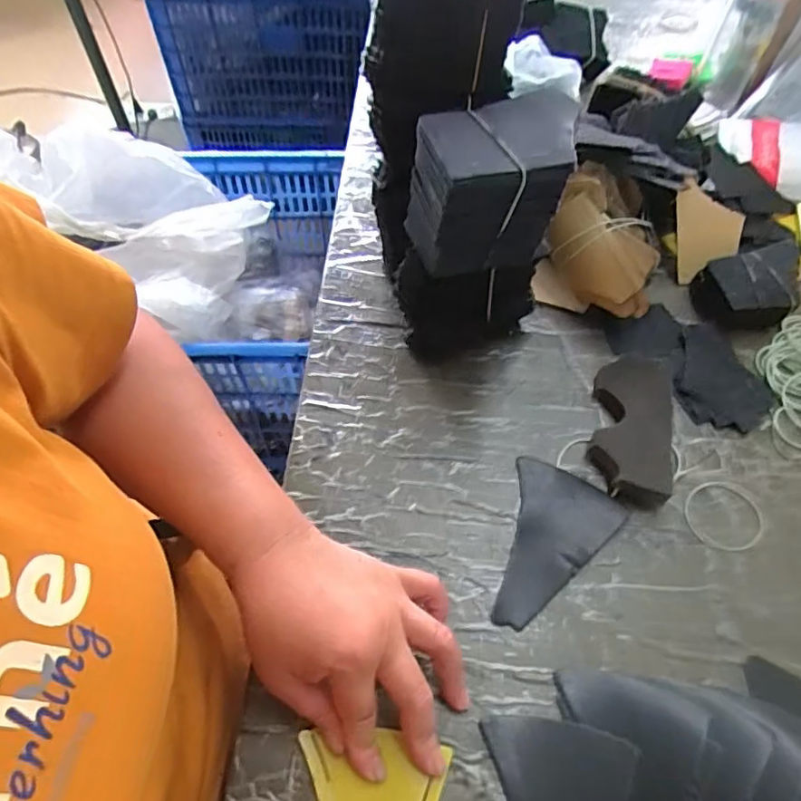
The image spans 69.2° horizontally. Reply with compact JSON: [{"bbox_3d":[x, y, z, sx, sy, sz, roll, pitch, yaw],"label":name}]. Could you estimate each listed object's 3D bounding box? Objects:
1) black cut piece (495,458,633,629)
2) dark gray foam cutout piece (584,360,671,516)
[{"bbox_3d":[0.097,0.099,0.411,0.078,0.006,0.122,33,62,20],"label":"black cut piece"},{"bbox_3d":[0.180,0.016,0.451,0.057,0.026,0.133,13,57,8],"label":"dark gray foam cutout piece"}]

